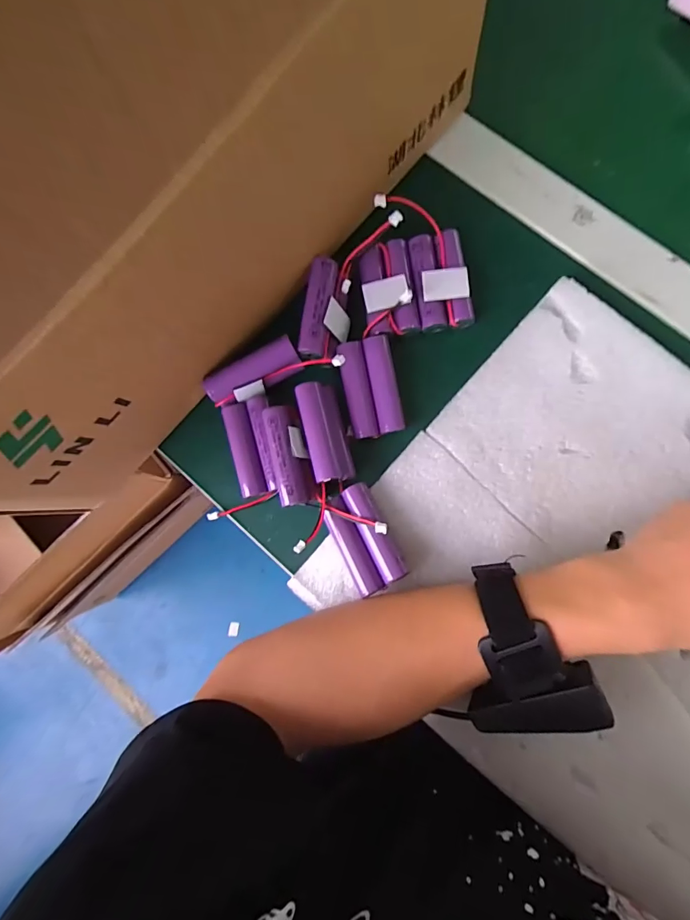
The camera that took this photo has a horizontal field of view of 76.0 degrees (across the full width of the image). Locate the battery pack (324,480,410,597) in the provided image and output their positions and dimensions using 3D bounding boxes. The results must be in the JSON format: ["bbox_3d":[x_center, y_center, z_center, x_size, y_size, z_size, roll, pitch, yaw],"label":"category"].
[{"bbox_3d":[0.011,0.051,0.285,0.034,0.022,0.066,-26,81,2],"label":"battery pack"}]

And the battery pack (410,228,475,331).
[{"bbox_3d":[0.067,-0.125,0.309,0.036,0.015,0.068,-9,82,5],"label":"battery pack"}]

